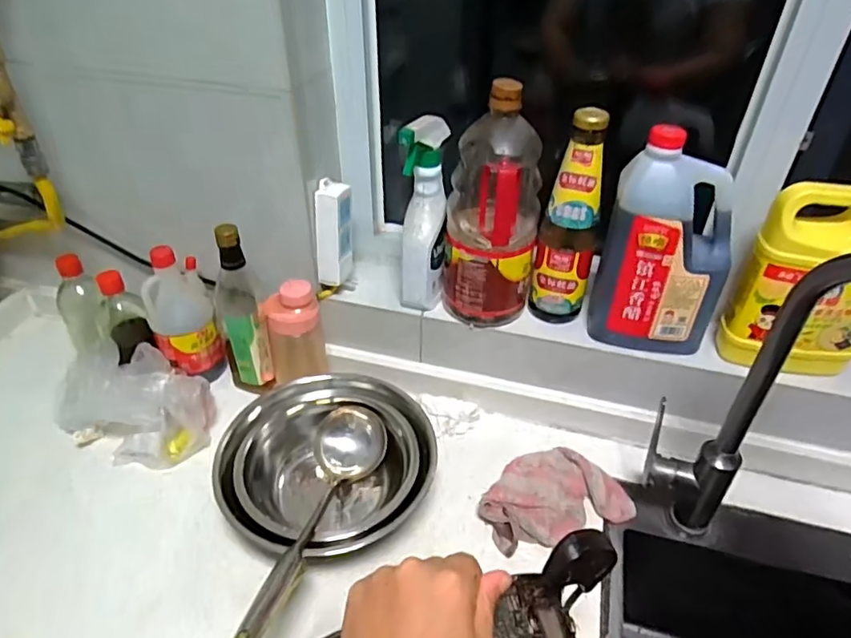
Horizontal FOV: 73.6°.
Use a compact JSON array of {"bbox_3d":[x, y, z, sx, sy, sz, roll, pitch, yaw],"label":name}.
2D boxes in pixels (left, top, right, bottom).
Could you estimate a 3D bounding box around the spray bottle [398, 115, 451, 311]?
[{"bbox_3d":[-0.002,-0.130,0.721,0.055,0.229,0.085,4,39,5],"label":"spray bottle"}]

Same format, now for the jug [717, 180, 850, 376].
[{"bbox_3d":[0.434,-0.039,0.629,0.145,0.244,0.070,1,39,1],"label":"jug"}]

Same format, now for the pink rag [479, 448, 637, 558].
[{"bbox_3d":[0.152,0.210,0.696,0.174,0.034,0.112,-13,41,-15],"label":"pink rag"}]

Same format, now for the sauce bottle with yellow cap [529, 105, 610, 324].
[{"bbox_3d":[0.177,-0.114,0.697,0.070,0.262,0.062,10,40,13],"label":"sauce bottle with yellow cap"}]

